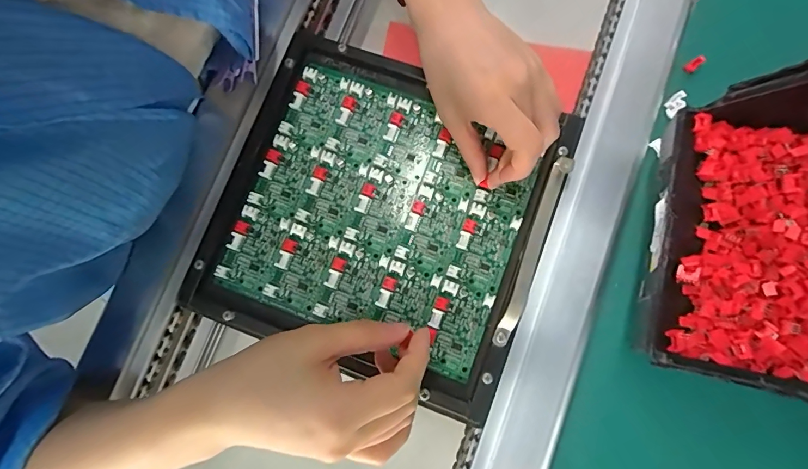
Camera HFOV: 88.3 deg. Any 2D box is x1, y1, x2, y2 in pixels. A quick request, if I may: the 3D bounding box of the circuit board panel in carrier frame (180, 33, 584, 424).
[{"bbox_3d":[-0.017,-0.016,0.300,0.226,0.018,0.218,20,82,7],"label":"circuit board panel in carrier frame"}]

